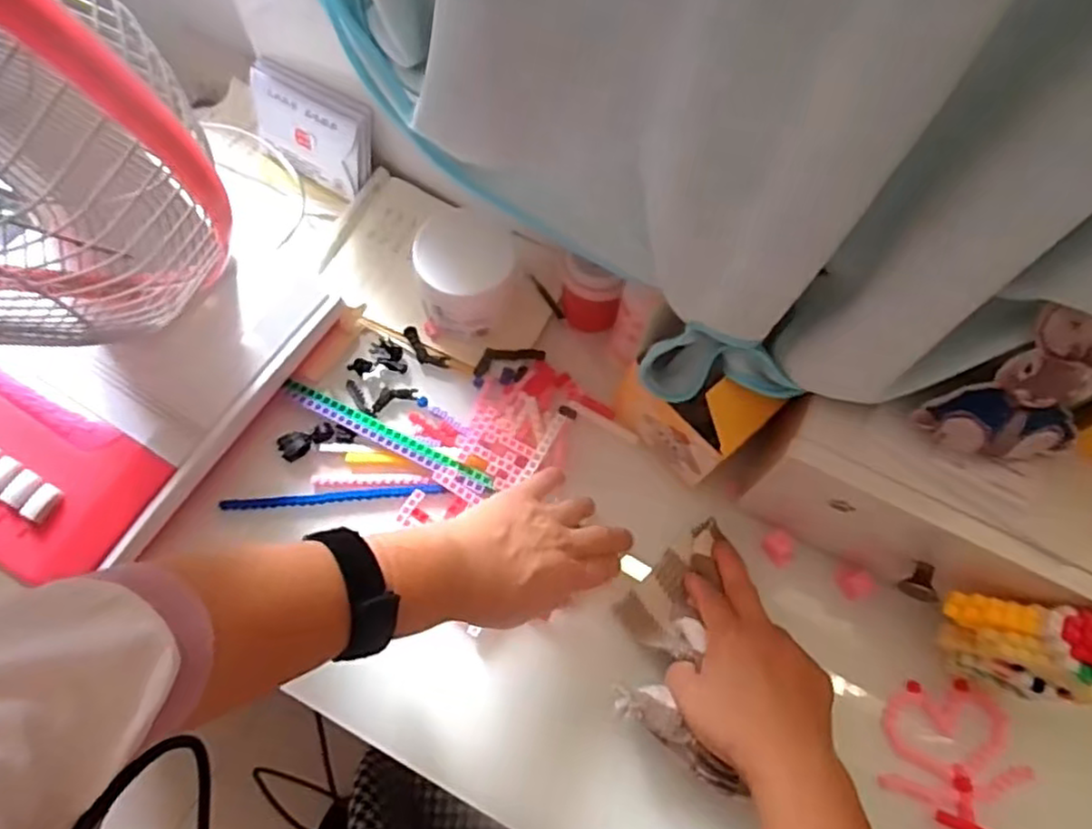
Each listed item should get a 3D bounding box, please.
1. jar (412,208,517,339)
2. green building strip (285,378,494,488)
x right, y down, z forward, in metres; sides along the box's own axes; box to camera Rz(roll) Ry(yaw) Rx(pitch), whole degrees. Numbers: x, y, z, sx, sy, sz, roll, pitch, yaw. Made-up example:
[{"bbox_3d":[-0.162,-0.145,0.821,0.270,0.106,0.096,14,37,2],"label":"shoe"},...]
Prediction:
[{"bbox_3d":[-0.062,-0.109,0.550,0.075,0.076,0.079,1,68,-2],"label":"jar"},{"bbox_3d":[-0.117,0.014,0.530,0.177,0.015,0.012,24,69,7],"label":"green building strip"}]

